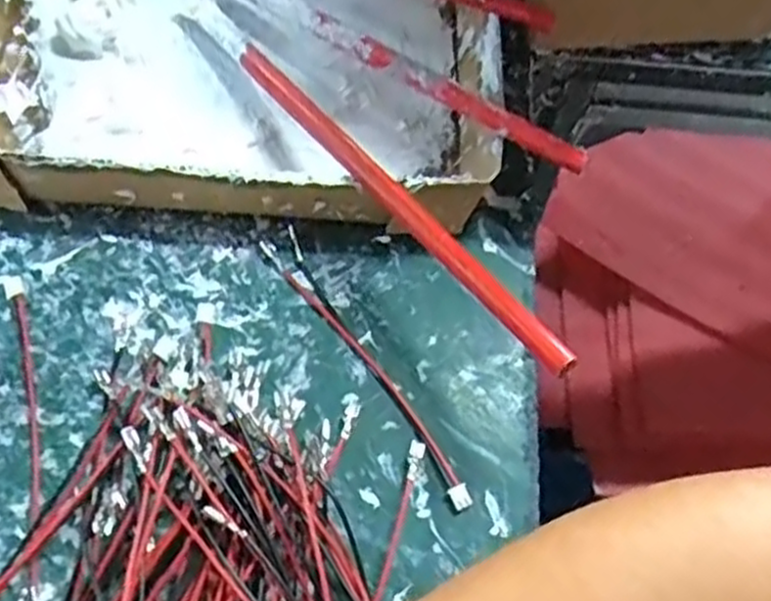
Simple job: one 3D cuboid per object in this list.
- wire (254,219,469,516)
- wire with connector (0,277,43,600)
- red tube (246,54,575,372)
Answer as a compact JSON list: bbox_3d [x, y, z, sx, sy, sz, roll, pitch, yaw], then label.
[{"bbox_3d":[-0.007,0.023,0.309,0.014,0.005,0.137,-32,69,-17],"label":"wire"},{"bbox_3d":[-0.134,0.051,0.286,0.008,0.005,0.137,-13,65,-9],"label":"wire with connector"},{"bbox_3d":[-0.003,-0.046,0.296,0.010,0.007,0.207,-31,57,-17],"label":"red tube"}]

